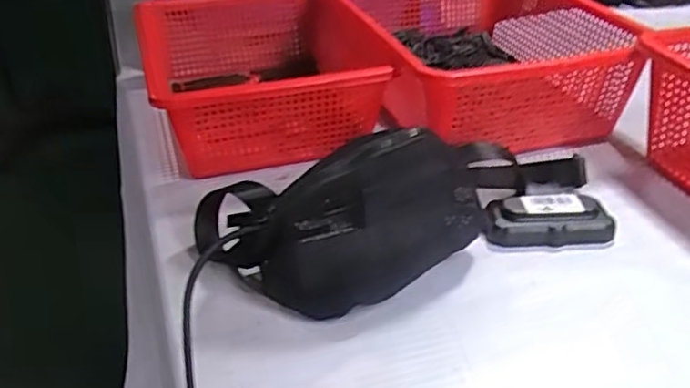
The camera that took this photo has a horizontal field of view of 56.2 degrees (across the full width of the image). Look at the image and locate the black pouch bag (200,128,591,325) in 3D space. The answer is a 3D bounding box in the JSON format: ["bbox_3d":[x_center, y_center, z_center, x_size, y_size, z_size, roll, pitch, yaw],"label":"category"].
[{"bbox_3d":[0.042,0.003,0.514,0.291,0.098,0.116,-18,37,-26],"label":"black pouch bag"}]

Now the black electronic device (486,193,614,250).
[{"bbox_3d":[0.174,0.022,0.557,0.109,0.031,0.041,0,33,0],"label":"black electronic device"}]

